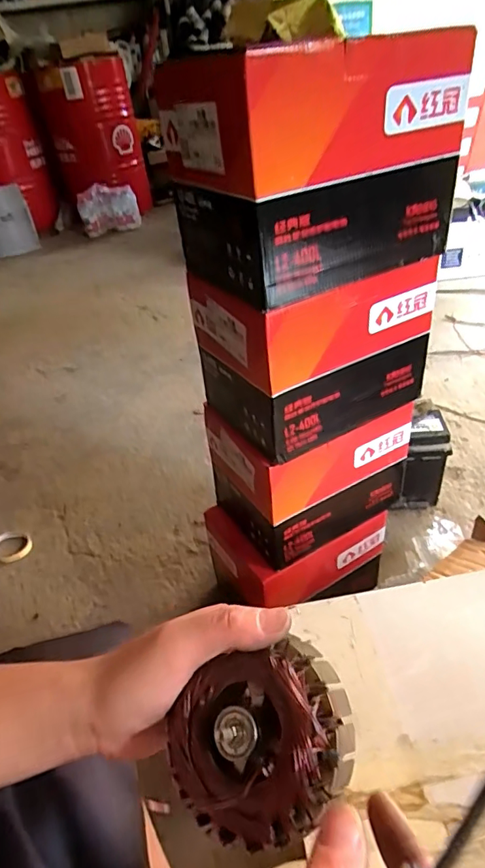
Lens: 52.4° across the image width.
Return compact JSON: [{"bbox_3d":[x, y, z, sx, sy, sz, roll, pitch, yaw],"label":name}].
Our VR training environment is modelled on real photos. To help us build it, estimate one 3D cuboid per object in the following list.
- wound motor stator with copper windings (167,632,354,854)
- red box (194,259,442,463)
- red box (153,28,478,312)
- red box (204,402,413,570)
[{"bbox_3d":[0.006,0.147,0.232,0.087,0.040,0.074,-32,54,14],"label":"wound motor stator with copper windings"},{"bbox_3d":[0.089,-0.125,0.641,0.250,0.190,0.183,-24,40,-19],"label":"red box"},{"bbox_3d":[0.066,-0.274,0.510,0.237,0.192,0.199,-26,41,-21],"label":"red box"},{"bbox_3d":[0.095,0.037,0.770,0.247,0.205,0.195,-24,40,-19],"label":"red box"}]

